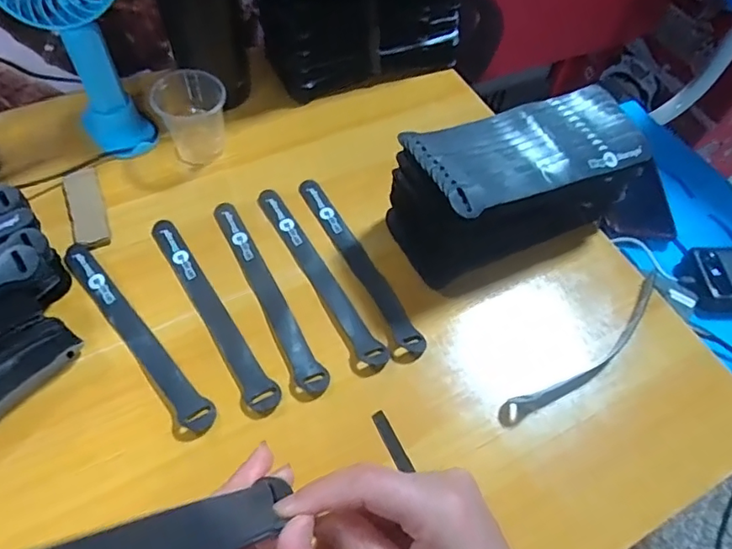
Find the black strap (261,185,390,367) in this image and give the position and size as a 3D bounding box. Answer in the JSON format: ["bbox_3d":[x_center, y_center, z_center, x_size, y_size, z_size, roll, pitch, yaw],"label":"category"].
[{"bbox_3d":[-0.042,-0.003,0.462,0.020,0.005,0.203,-26,61,-20],"label":"black strap"}]

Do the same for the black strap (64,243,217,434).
[{"bbox_3d":[-0.181,0.043,0.420,0.023,0.004,0.201,-35,65,-24],"label":"black strap"}]

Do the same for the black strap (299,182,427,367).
[{"bbox_3d":[-0.007,-0.011,0.473,0.026,0.011,0.203,-22,58,-15],"label":"black strap"}]

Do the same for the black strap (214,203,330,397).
[{"bbox_3d":[-0.083,0.012,0.451,0.026,0.004,0.204,-21,60,-17],"label":"black strap"}]

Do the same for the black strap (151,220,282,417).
[{"bbox_3d":[-0.127,0.027,0.435,0.024,0.005,0.203,-28,62,-21],"label":"black strap"}]

